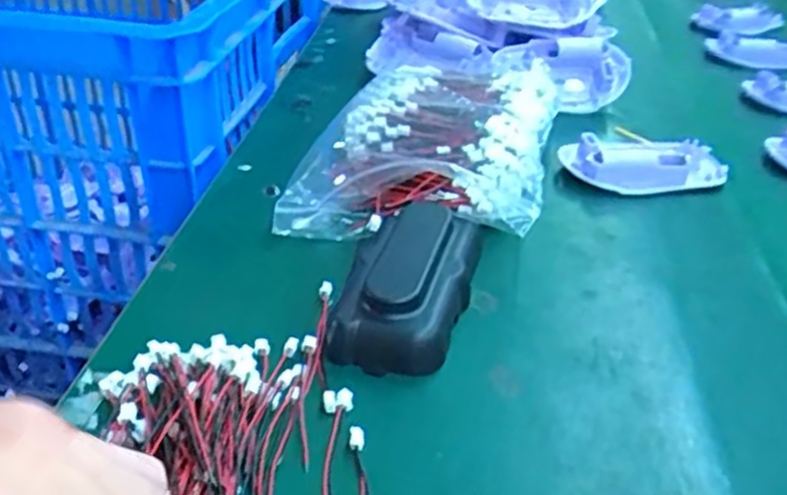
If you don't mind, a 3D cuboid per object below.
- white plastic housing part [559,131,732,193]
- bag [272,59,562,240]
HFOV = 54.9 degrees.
[{"bbox_3d":[0.148,-0.048,0.450,0.091,0.023,0.046,2,33,3],"label":"white plastic housing part"},{"bbox_3d":[0.022,-0.061,0.446,0.137,0.046,0.179,8,34,11],"label":"bag"}]

